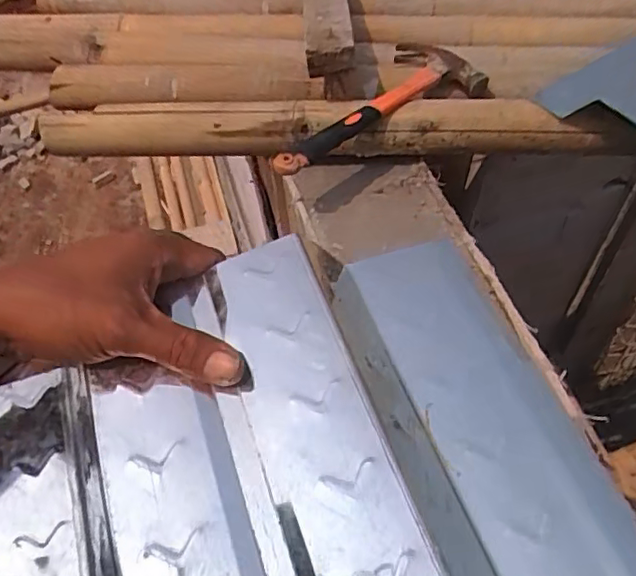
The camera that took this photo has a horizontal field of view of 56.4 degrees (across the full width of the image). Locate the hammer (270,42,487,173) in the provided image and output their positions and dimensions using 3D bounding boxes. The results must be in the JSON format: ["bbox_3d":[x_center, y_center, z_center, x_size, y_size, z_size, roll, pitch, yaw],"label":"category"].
[{"bbox_3d":[0.057,-0.224,0.730,0.293,0.049,0.127,-26,58,-12],"label":"hammer"}]

